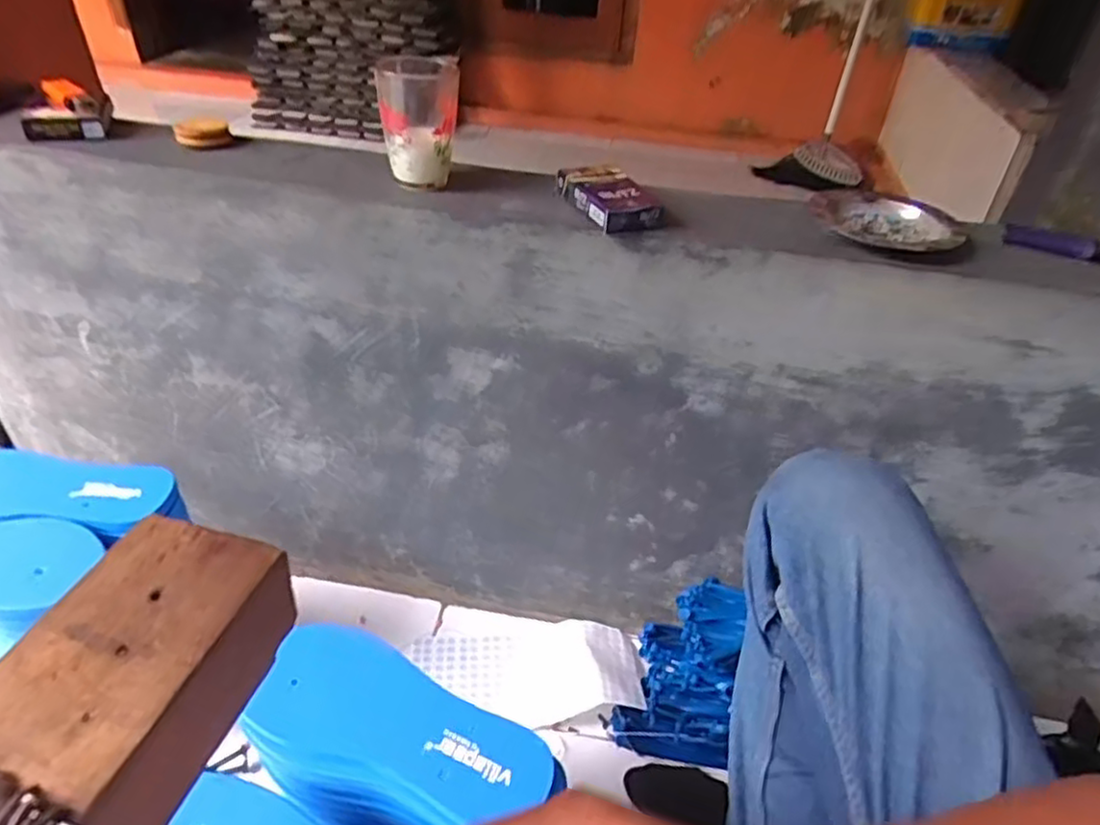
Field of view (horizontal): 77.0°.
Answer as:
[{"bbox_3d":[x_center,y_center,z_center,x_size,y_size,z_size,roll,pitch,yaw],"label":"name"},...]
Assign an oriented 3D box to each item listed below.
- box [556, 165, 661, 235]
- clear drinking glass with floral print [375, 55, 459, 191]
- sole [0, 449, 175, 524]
[{"bbox_3d":[0.050,-0.183,0.587,0.055,0.023,0.099,-16,44,-23],"label":"box"},{"bbox_3d":[-0.113,-0.254,0.603,0.065,0.094,0.075,-3,40,-9],"label":"clear drinking glass with floral print"},{"bbox_3d":[-0.483,0.068,0.649,0.246,0.010,0.091,1,39,-5],"label":"sole"}]

